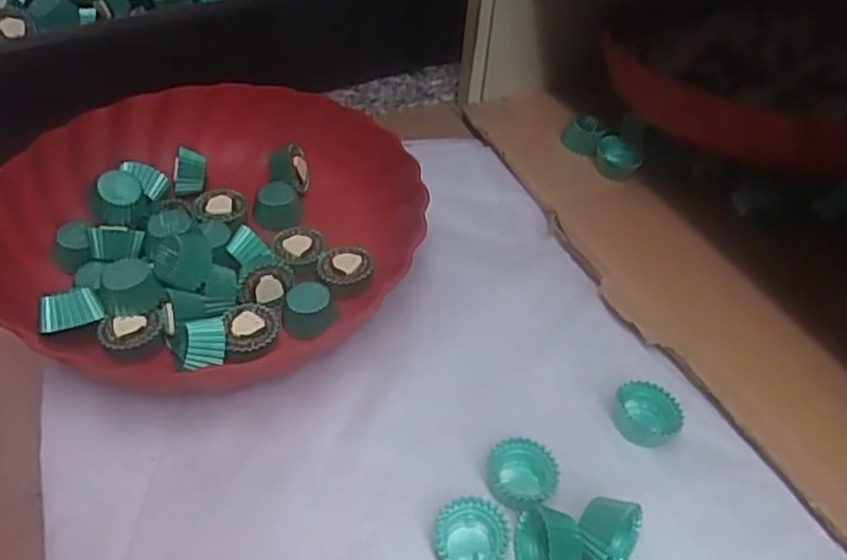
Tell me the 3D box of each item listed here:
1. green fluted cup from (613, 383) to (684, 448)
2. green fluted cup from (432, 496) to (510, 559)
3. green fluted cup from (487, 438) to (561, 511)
[{"bbox_3d":[0.113,0.067,0.365,0.030,0.016,0.028,2,46,-2],"label":"green fluted cup"},{"bbox_3d":[0.021,0.113,0.315,0.031,0.015,0.029,2,46,-2],"label":"green fluted cup"},{"bbox_3d":[0.047,0.091,0.338,0.029,0.015,0.032,-27,54,-27],"label":"green fluted cup"}]

